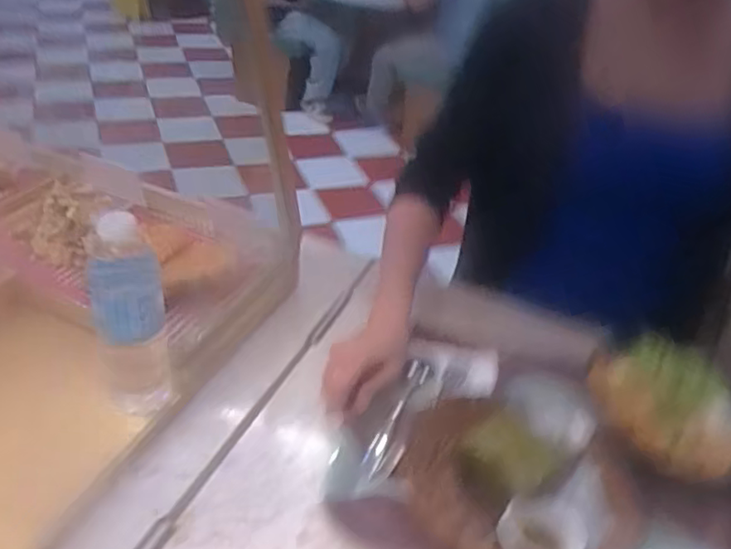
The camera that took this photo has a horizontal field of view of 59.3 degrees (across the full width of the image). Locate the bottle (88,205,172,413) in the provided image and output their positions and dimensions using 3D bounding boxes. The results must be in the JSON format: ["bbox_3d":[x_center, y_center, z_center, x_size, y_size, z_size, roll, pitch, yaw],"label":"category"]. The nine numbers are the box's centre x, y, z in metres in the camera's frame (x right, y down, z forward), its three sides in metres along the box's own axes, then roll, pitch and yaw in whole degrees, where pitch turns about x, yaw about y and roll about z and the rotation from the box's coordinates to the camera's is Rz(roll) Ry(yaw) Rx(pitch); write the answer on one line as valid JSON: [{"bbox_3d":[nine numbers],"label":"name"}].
[{"bbox_3d":[-0.212,0.044,0.584,0.063,0.213,0.068,-13,41,-21],"label":"bottle"}]

